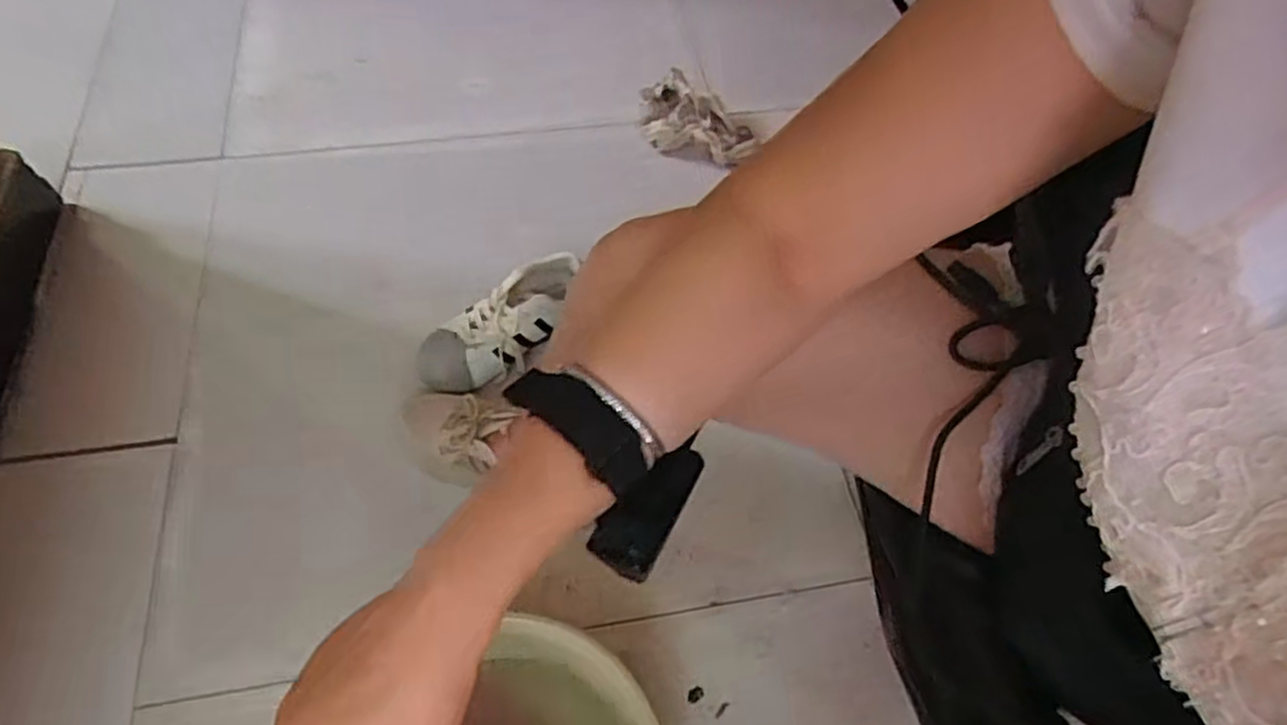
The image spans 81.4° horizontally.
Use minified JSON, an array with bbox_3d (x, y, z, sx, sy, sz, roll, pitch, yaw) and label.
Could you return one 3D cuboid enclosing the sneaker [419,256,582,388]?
[{"bbox_3d":[-0.182,-0.043,0.964,0.228,0.098,0.092,-31,64,-20],"label":"sneaker"}]

